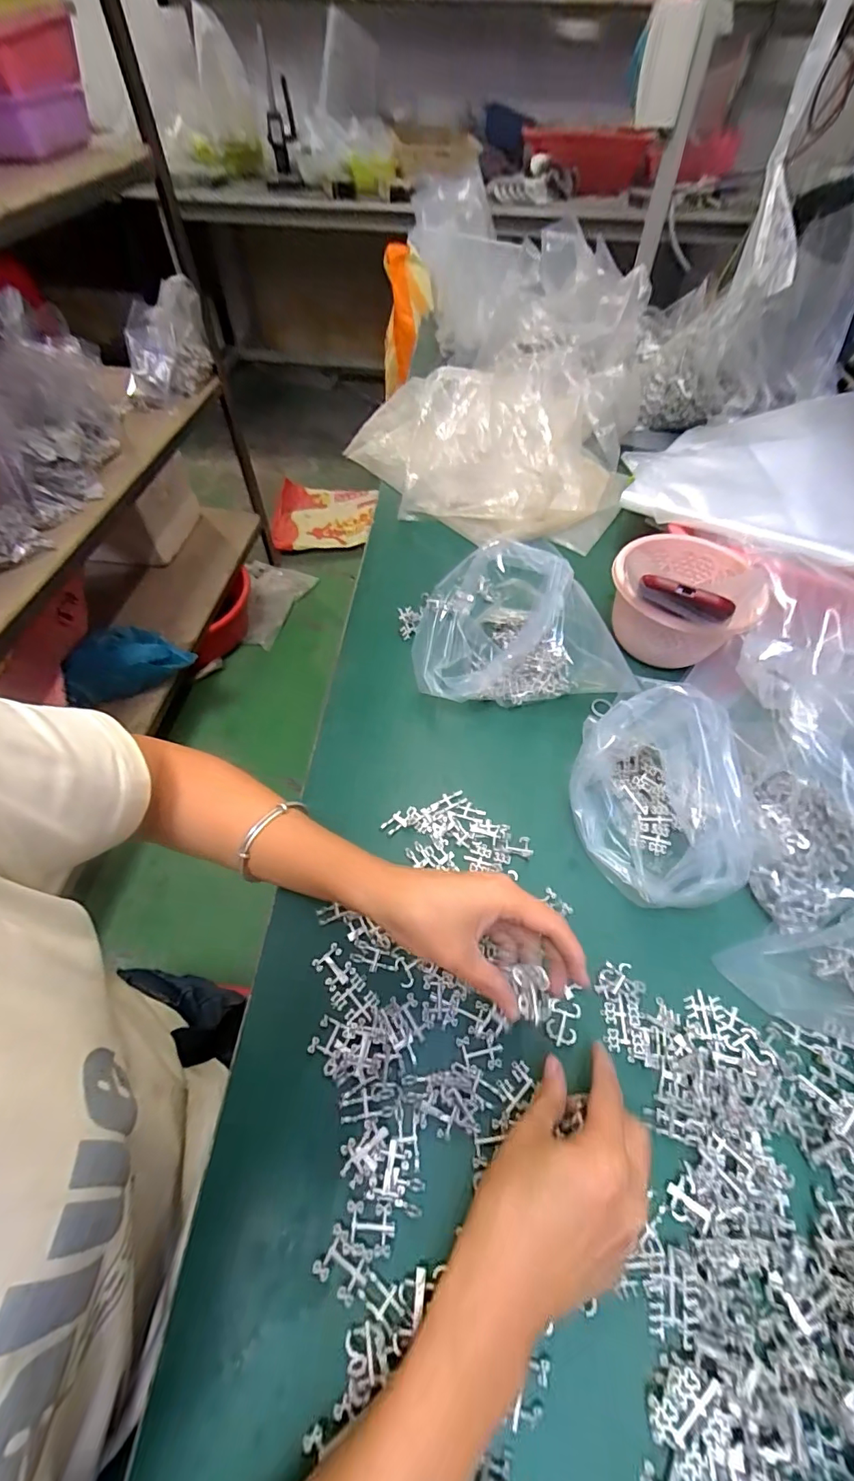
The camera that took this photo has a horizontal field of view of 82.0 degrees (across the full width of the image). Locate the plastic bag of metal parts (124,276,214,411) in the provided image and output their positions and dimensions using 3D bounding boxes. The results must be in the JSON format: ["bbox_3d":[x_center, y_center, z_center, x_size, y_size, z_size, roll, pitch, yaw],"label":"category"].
[{"bbox_3d":[-0.632,-0.943,1.177,0.217,0.178,0.220,-16,57,-11],"label":"plastic bag of metal parts"}]

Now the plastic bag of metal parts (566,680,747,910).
[{"bbox_3d":[0.181,0.047,0.373,0.107,0.119,0.140,-14,57,-10],"label":"plastic bag of metal parts"}]

